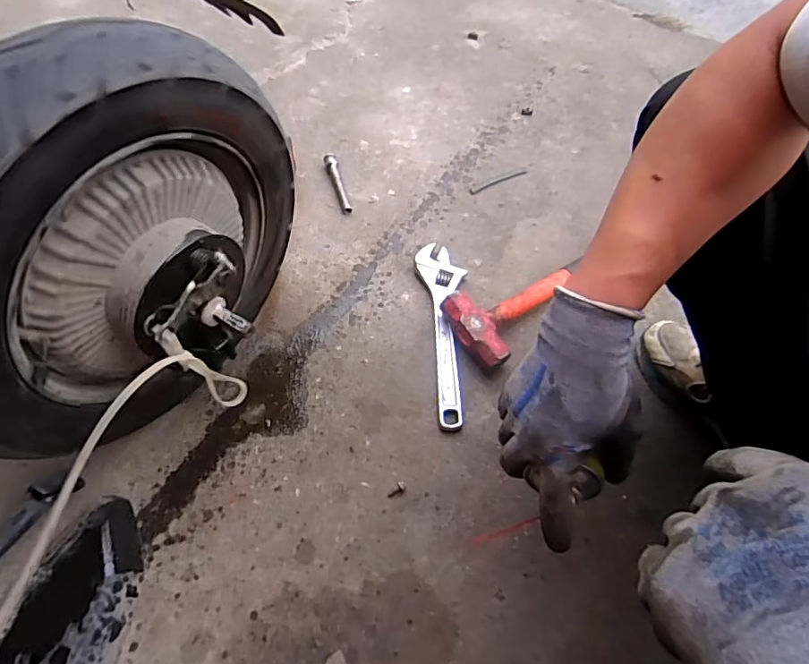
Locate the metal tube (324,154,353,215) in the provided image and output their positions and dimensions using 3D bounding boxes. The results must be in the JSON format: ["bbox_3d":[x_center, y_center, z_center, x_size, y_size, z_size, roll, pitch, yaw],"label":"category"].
[{"bbox_3d":[-0.111,-0.248,0.852,0.019,0.016,0.132,-14,61,-12],"label":"metal tube"}]

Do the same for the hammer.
[{"bbox_3d":[0.158,-0.030,0.706,0.191,0.046,0.104,-28,64,-19],"label":"hammer"}]

